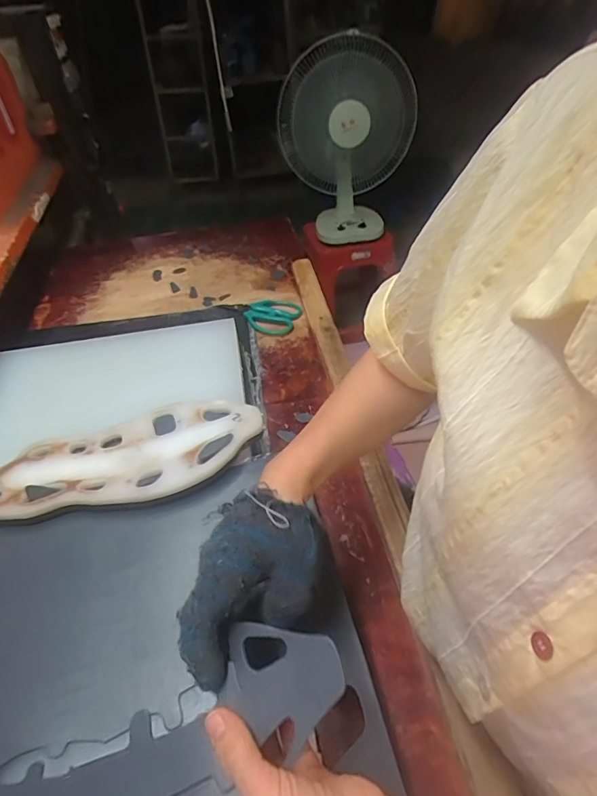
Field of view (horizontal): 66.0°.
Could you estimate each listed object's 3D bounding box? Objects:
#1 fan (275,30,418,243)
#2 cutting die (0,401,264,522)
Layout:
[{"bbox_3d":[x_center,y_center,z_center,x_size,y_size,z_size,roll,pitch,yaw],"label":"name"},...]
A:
[{"bbox_3d":[0.144,-0.785,1.450,0.411,0.542,0.207,-8,44,-1],"label":"fan"},{"bbox_3d":[-0.178,0.064,0.476,0.283,0.019,0.111,-19,45,-13],"label":"cutting die"}]

